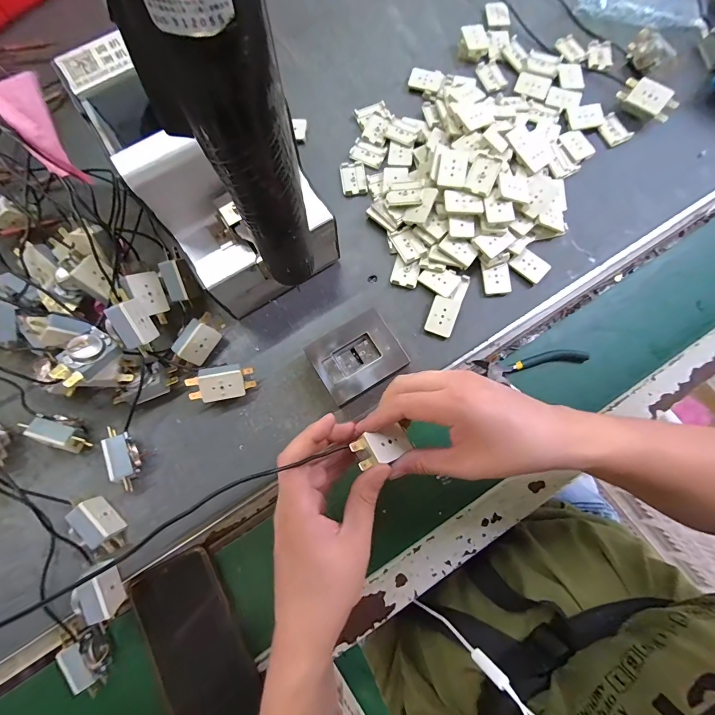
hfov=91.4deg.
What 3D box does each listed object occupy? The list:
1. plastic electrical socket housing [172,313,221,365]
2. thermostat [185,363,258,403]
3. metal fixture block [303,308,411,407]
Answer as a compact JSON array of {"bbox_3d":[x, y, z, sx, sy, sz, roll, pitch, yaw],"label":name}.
[{"bbox_3d":[-0.156,-0.017,0.342,0.019,0.028,0.052,27,79,39],"label":"plastic electrical socket housing"},{"bbox_3d":[-0.129,0.024,0.332,0.058,0.021,0.031,-14,106,-15],"label":"thermostat"},{"bbox_3d":[0.000,0.000,0.341,0.079,0.027,0.064,-31,81,-7],"label":"metal fixture block"}]

